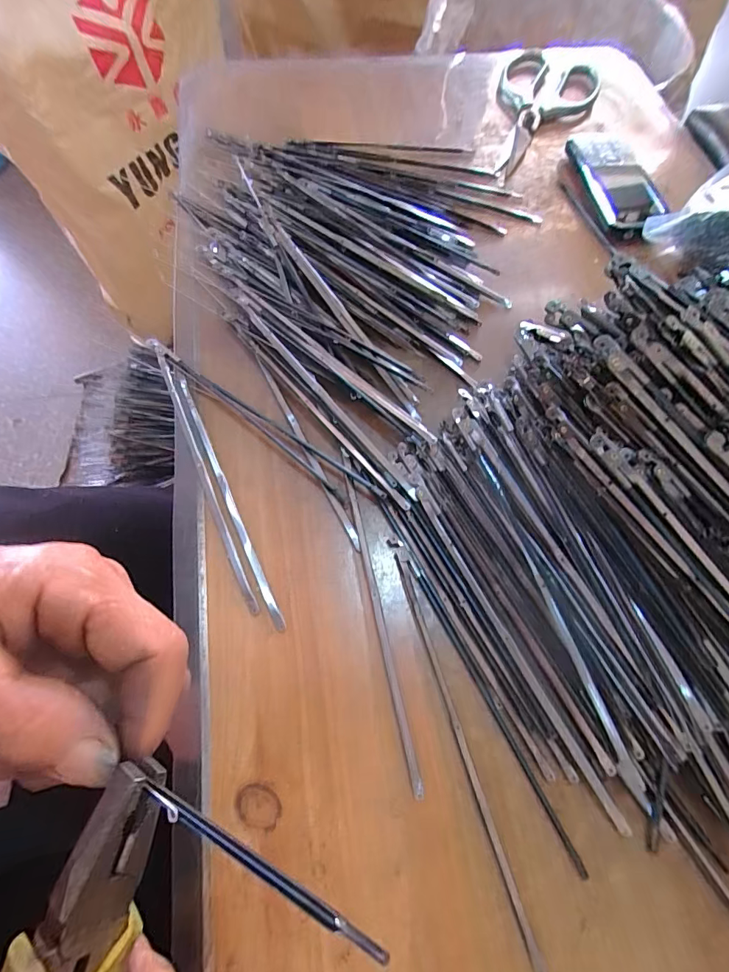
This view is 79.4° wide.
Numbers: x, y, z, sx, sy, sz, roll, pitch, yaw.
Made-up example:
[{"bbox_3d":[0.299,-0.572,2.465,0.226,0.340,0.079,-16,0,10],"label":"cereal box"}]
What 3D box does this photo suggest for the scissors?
[{"bbox_3d":[0.165,-0.356,0.421,0.094,0.009,0.208,21,66,7],"label":"scissors"}]

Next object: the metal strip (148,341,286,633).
[{"bbox_3d":[-0.088,-0.010,0.258,0.008,0.012,0.198,-24,70,-13],"label":"metal strip"}]

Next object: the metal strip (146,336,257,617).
[{"bbox_3d":[-0.098,-0.013,0.259,0.006,0.011,0.186,-22,69,-12],"label":"metal strip"}]

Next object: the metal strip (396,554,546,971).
[{"bbox_3d":[0.046,0.117,0.209,0.006,0.004,0.175,-14,68,-9],"label":"metal strip"}]

